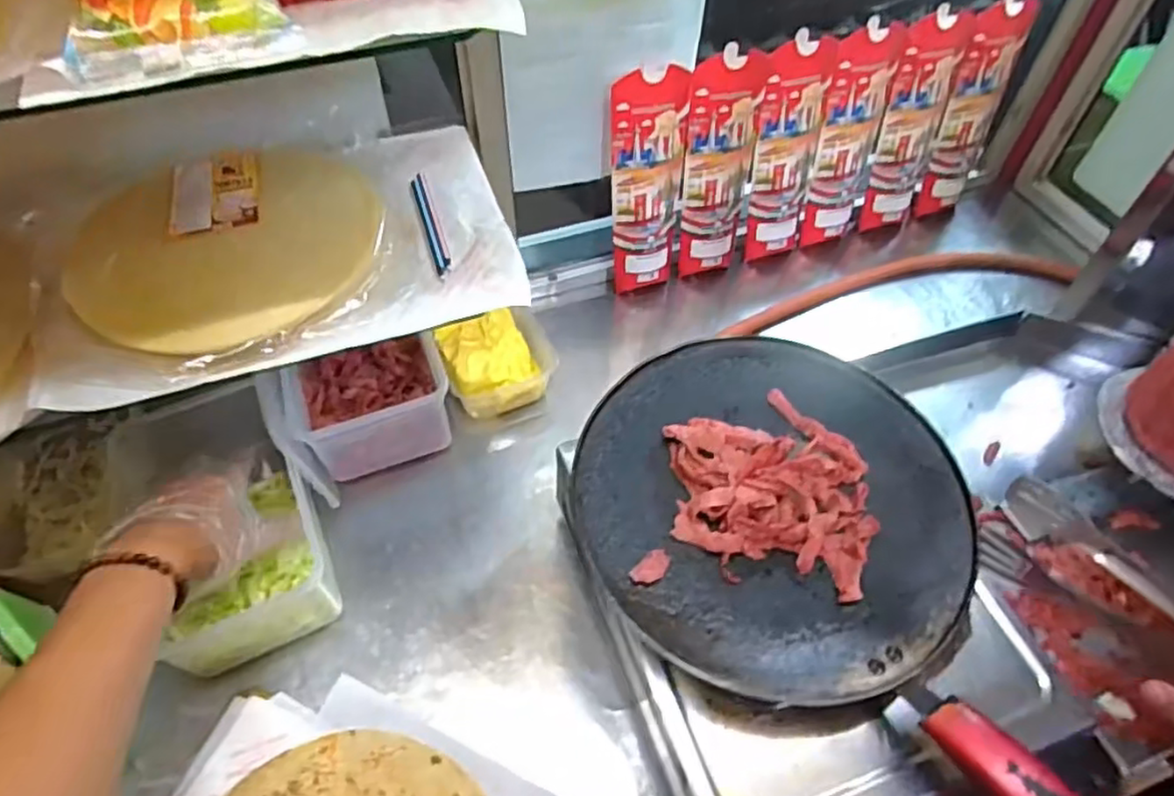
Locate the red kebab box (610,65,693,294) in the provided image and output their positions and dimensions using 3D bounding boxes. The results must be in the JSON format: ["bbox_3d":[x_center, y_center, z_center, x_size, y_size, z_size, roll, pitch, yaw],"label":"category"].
[{"bbox_3d":[0.068,-0.233,0.779,0.084,0.251,0.019,-12,43,-11],"label":"red kebab box"}]

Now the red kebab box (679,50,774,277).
[{"bbox_3d":[0.151,-0.256,0.796,0.090,0.255,0.021,-12,43,-13],"label":"red kebab box"}]

